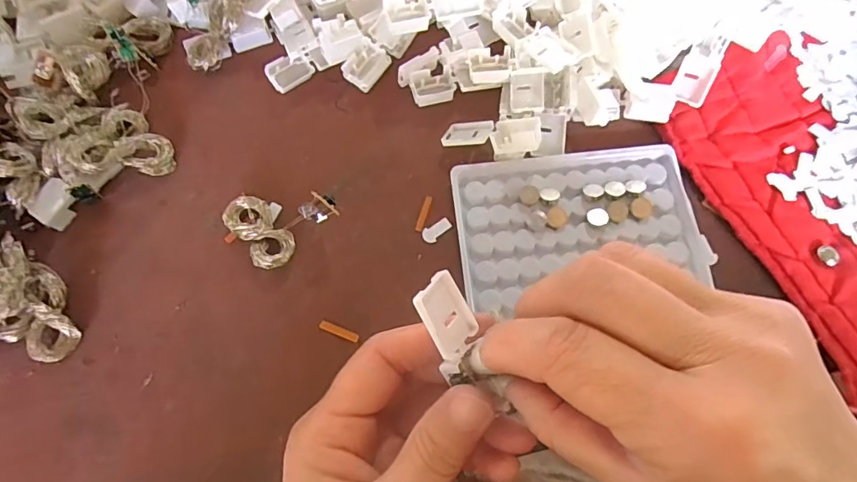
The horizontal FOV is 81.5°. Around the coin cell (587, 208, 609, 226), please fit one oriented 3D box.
[{"bbox_3d":[0.094,-0.013,0.275,0.010,0.004,0.011,0,75,2],"label":"coin cell"}]

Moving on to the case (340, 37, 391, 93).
[{"bbox_3d":[-0.039,-0.109,0.309,0.020,0.011,0.028,37,77,12],"label":"case"}]

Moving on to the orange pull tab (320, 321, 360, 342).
[{"bbox_3d":[-0.048,0.049,0.266,0.022,0.004,0.005,20,77,7],"label":"orange pull tab"}]

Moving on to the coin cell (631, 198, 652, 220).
[{"bbox_3d":[0.118,-0.018,0.276,0.011,0.005,0.012,0,75,2],"label":"coin cell"}]

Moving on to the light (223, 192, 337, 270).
[{"bbox_3d":[-0.085,-0.015,0.280,0.045,0.010,0.055,39,78,12],"label":"light"}]

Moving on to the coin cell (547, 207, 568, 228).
[{"bbox_3d":[0.071,-0.013,0.275,0.011,0.005,0.011,0,75,2],"label":"coin cell"}]

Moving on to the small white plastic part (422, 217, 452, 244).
[{"bbox_3d":[0.005,-0.006,0.280,0.018,0.004,0.010,-28,74,-7],"label":"small white plastic part"}]

